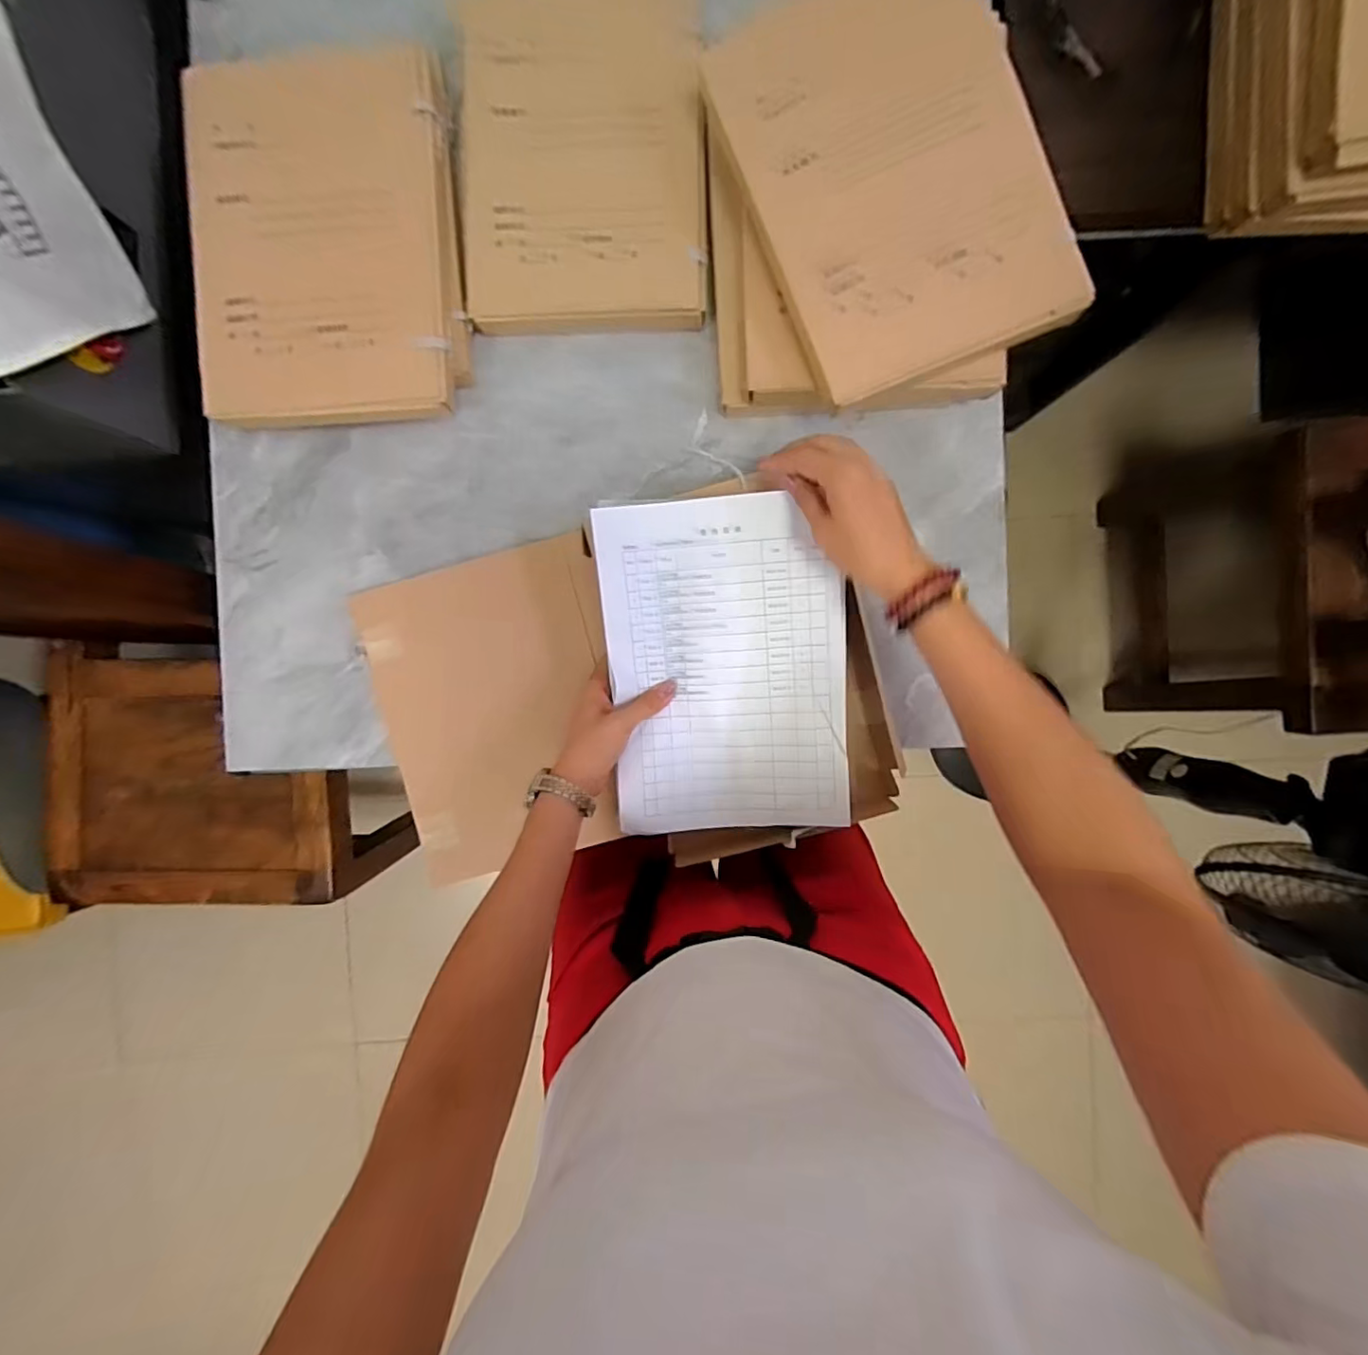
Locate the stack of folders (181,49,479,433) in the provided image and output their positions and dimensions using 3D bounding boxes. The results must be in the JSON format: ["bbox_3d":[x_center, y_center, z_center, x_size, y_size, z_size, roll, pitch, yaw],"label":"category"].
[{"bbox_3d":[-0.330,-0.399,0.532,0.231,0.049,0.316,-1,97,2],"label":"stack of folders"}]

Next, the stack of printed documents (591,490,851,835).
[{"bbox_3d":[0.038,-0.006,0.513,0.207,0.025,0.290,-3,98,6],"label":"stack of printed documents"}]

